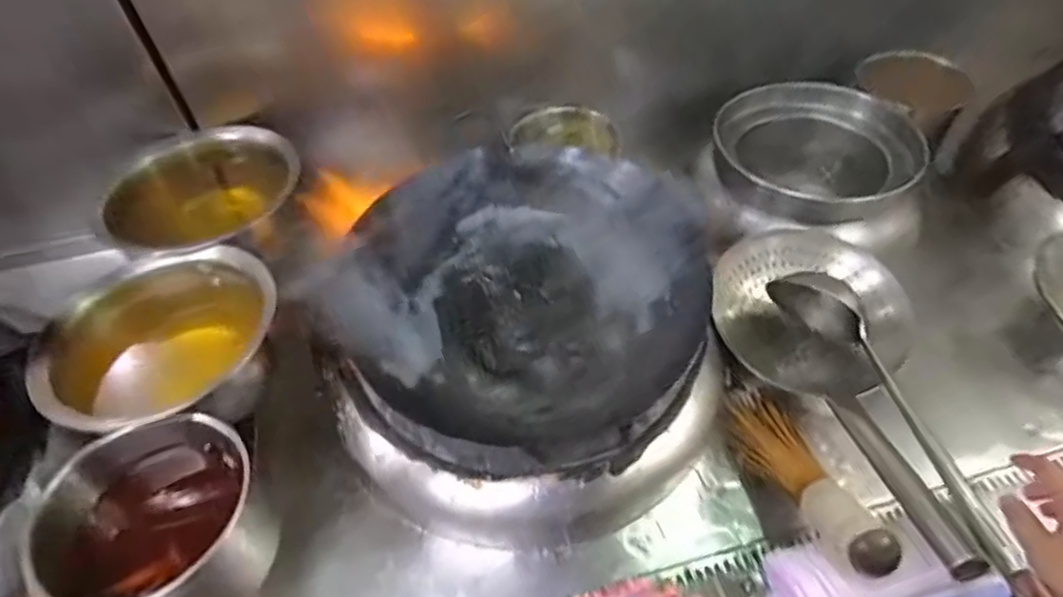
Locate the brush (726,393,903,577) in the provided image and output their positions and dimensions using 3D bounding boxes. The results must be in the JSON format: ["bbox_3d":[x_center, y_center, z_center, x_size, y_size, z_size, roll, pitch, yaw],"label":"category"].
[{"bbox_3d":[0.300,0.198,0.677,0.058,0.052,0.284,-9,21,-4],"label":"brush"}]

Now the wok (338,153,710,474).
[{"bbox_3d":[-0.004,-0.019,0.761,0.421,0.140,0.421,-4,61,8],"label":"wok"}]

